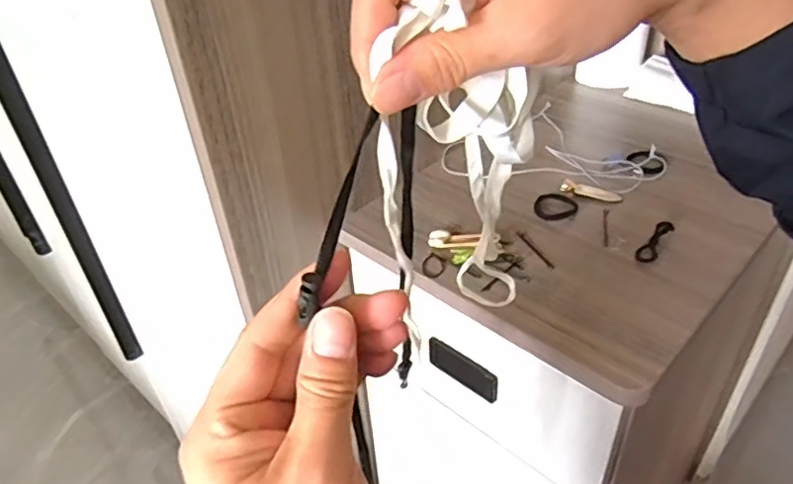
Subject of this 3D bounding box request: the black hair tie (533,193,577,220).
[{"bbox_3d":[0.147,-0.033,0.568,0.038,0.004,0.039,10,40,15],"label":"black hair tie"}]

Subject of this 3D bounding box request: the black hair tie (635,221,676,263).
[{"bbox_3d":[0.218,-0.001,0.520,0.016,0.012,0.051,26,47,31],"label":"black hair tie"}]

